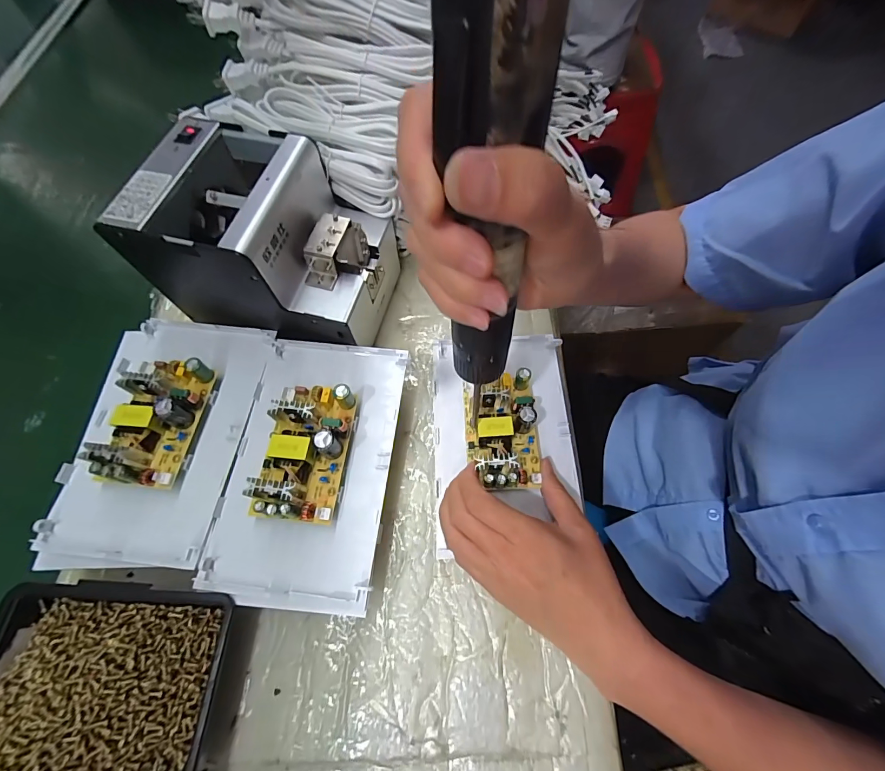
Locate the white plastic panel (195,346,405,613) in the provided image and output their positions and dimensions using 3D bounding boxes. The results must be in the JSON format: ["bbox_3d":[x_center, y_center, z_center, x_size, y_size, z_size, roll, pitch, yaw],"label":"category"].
[{"bbox_3d":[-0.100,0.056,0.302,0.119,0.013,0.200,6,62,2],"label":"white plastic panel"}]

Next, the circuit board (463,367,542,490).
[{"bbox_3d":[0.051,0.030,0.326,0.059,0.031,0.110,-1,62,-2],"label":"circuit board"}]

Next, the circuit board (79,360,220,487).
[{"bbox_3d":[-0.222,0.025,0.299,0.056,0.034,0.099,5,65,2],"label":"circuit board"}]

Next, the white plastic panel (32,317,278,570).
[{"bbox_3d":[-0.225,0.035,0.312,0.126,0.013,0.203,5,62,1],"label":"white plastic panel"}]

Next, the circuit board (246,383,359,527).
[{"bbox_3d":[-0.102,0.046,0.287,0.061,0.036,0.101,5,65,2],"label":"circuit board"}]

